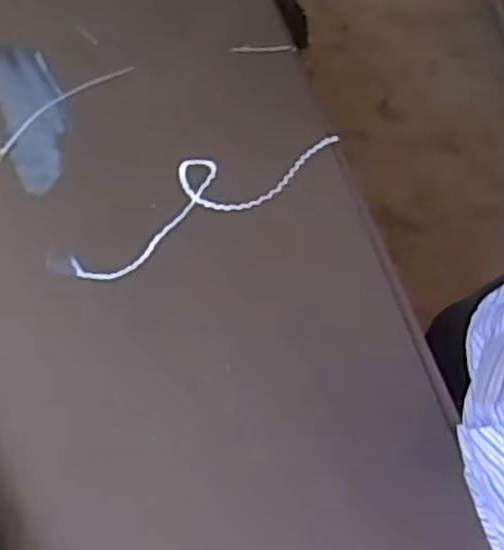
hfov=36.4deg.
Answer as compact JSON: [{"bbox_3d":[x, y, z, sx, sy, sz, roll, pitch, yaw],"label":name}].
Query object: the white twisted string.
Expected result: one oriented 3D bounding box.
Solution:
[{"bbox_3d":[-0.038,-0.075,0.678,0.275,0.007,0.068,-30,72,-23],"label":"white twisted string"}]

